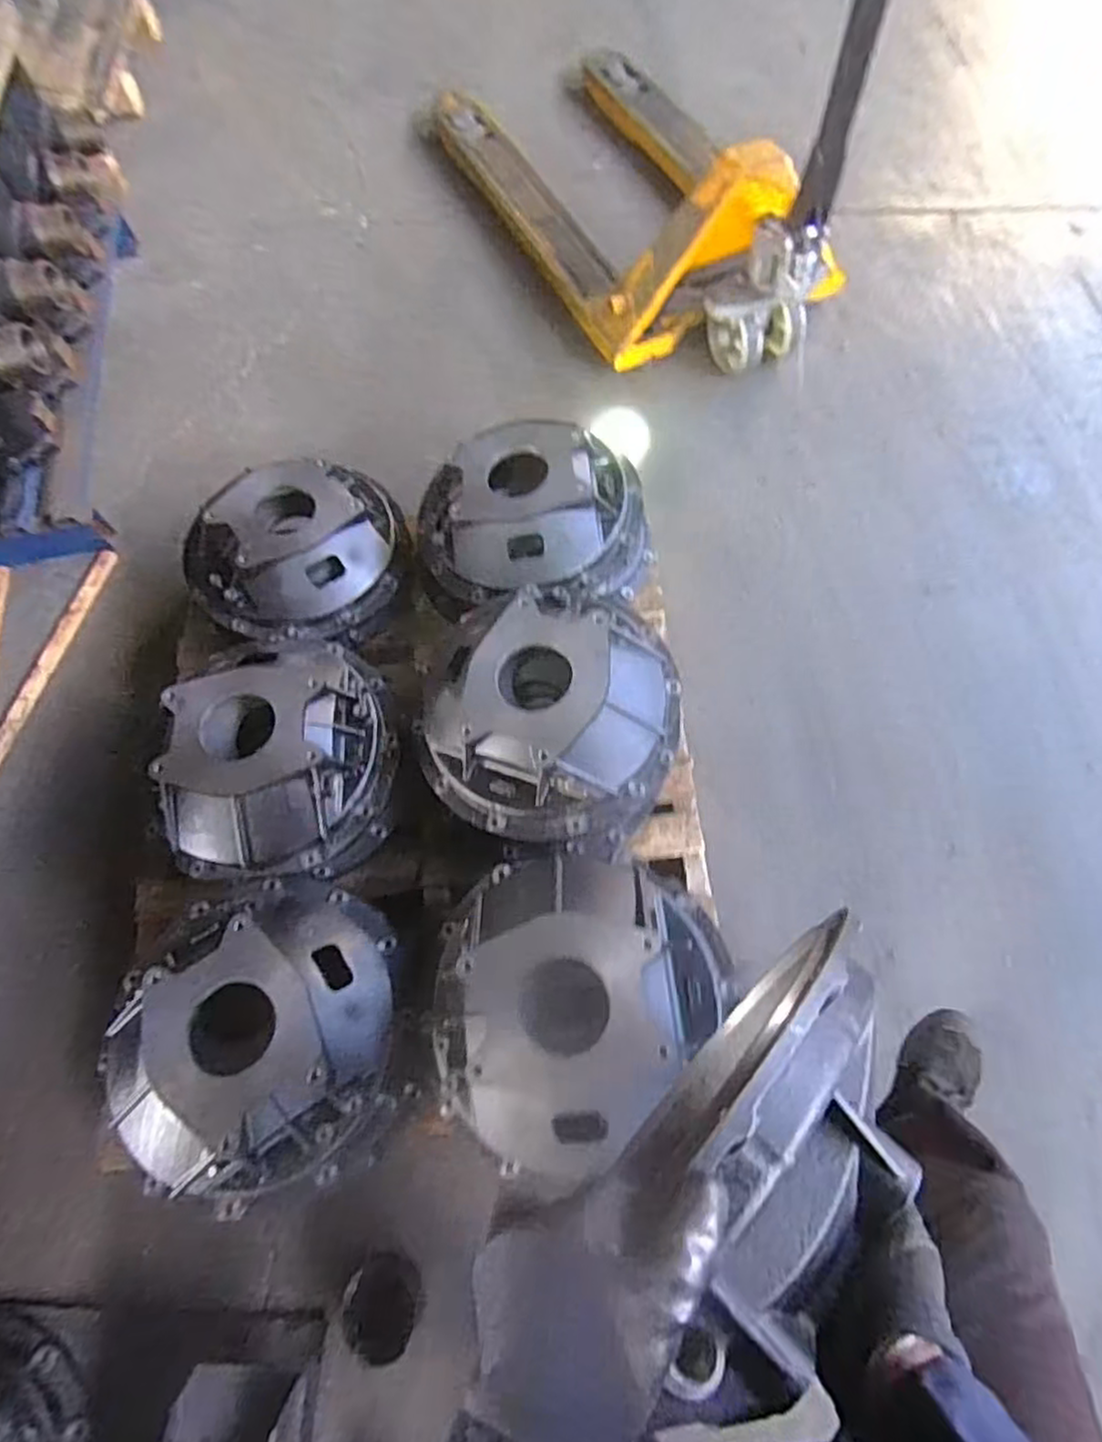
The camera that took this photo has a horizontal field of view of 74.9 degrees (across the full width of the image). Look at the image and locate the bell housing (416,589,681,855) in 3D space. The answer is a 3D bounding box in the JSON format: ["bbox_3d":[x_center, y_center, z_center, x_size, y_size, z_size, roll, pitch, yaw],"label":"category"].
[{"bbox_3d":[-0.005,-0.011,1.167,0.396,0.236,0.376,-1,66,2],"label":"bell housing"}]

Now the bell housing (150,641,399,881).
[{"bbox_3d":[-0.435,0.038,1.191,0.339,0.174,0.421,-4,66,1],"label":"bell housing"}]

